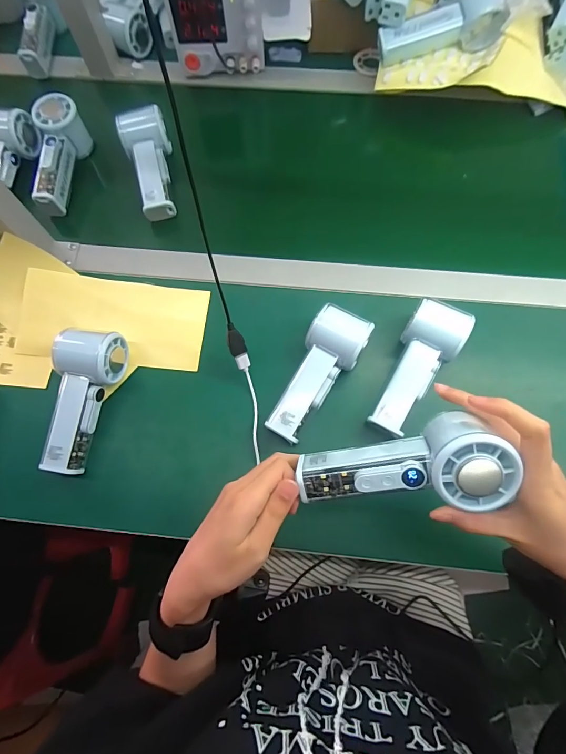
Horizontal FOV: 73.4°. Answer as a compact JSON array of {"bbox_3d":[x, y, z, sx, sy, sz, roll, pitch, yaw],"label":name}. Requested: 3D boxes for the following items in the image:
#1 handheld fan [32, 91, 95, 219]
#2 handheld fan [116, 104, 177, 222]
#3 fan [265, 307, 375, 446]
[{"bbox_3d":[-0.305,-0.294,0.510,0.051,0.060,0.156,3,71,2],"label":"handheld fan"},{"bbox_3d":[-0.176,-0.279,0.499,0.060,0.042,0.141,-13,78,-2],"label":"handheld fan"},{"bbox_3d":[0.036,-0.001,0.402,0.059,0.052,0.146,28,74,10],"label":"fan"}]

